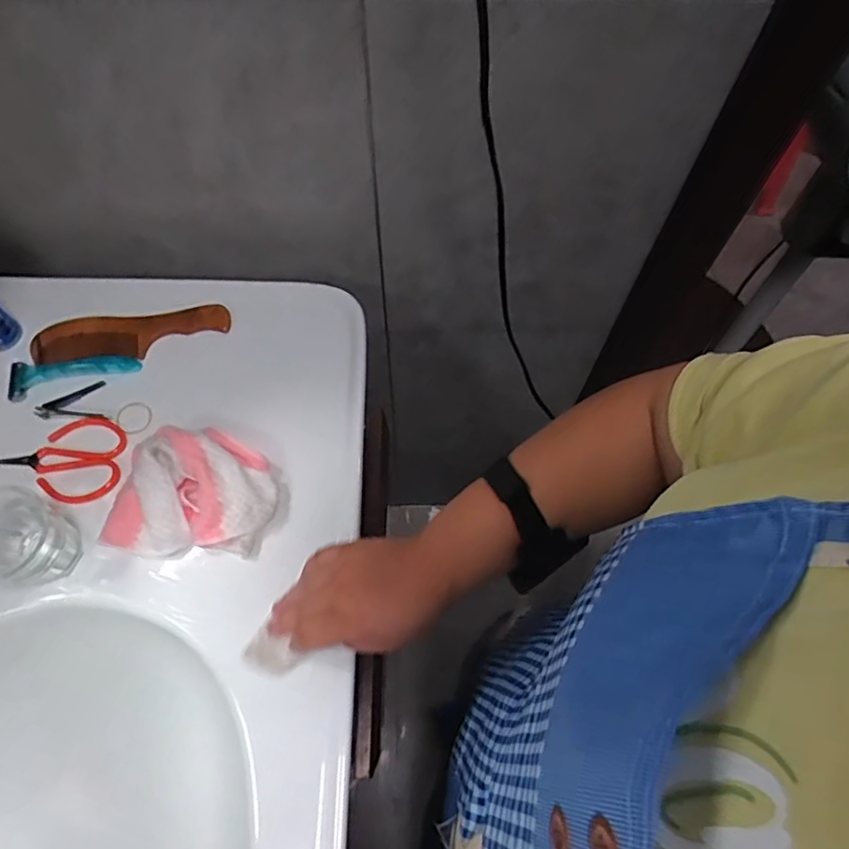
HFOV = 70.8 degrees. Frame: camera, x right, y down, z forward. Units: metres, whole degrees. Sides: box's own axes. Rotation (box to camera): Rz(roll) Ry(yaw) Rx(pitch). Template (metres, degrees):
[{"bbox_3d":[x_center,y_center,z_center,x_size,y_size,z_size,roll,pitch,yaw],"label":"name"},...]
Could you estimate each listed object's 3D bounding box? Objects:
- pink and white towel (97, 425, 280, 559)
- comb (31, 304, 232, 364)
[{"bbox_3d":[-0.195,0.054,0.496,0.141,0.039,0.101,-1,63,-1],"label":"pink and white towel"},{"bbox_3d":[-0.284,-0.088,0.584,0.181,0.012,0.050,-5,63,-3],"label":"comb"}]

